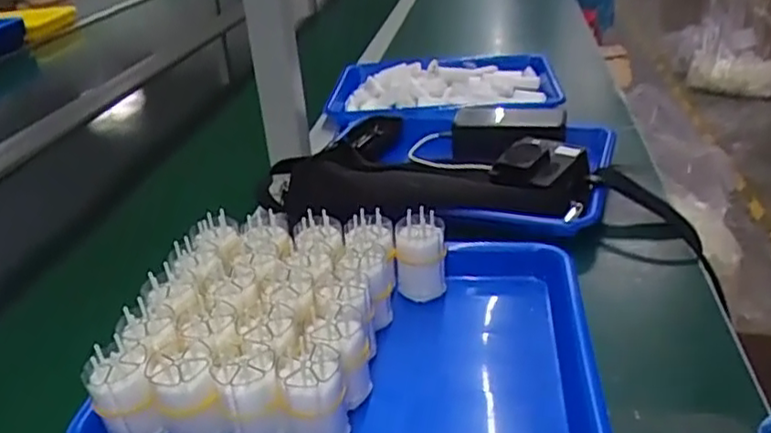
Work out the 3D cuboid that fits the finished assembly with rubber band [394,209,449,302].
[{"bbox_3d":[0.028,0.034,0.545,0.041,0.073,0.034,-6,28,0],"label":"finished assembly with rubber band"}]

